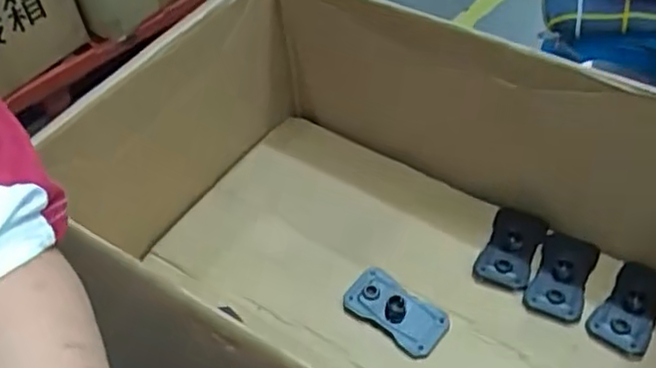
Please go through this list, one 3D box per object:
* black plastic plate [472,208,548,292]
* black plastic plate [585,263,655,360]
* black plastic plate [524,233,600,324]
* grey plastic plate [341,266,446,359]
[{"bbox_3d":[0.209,0.069,0.782,0.059,0.019,0.107,18,52,20],"label":"black plastic plate"},{"bbox_3d":[0.319,0.128,0.719,0.058,0.015,0.109,29,57,28],"label":"black plastic plate"},{"bbox_3d":[0.258,0.095,0.753,0.057,0.021,0.110,18,53,21],"label":"black plastic plate"},{"bbox_3d":[0.073,0.134,0.737,0.105,0.021,0.058,29,57,28],"label":"grey plastic plate"}]

